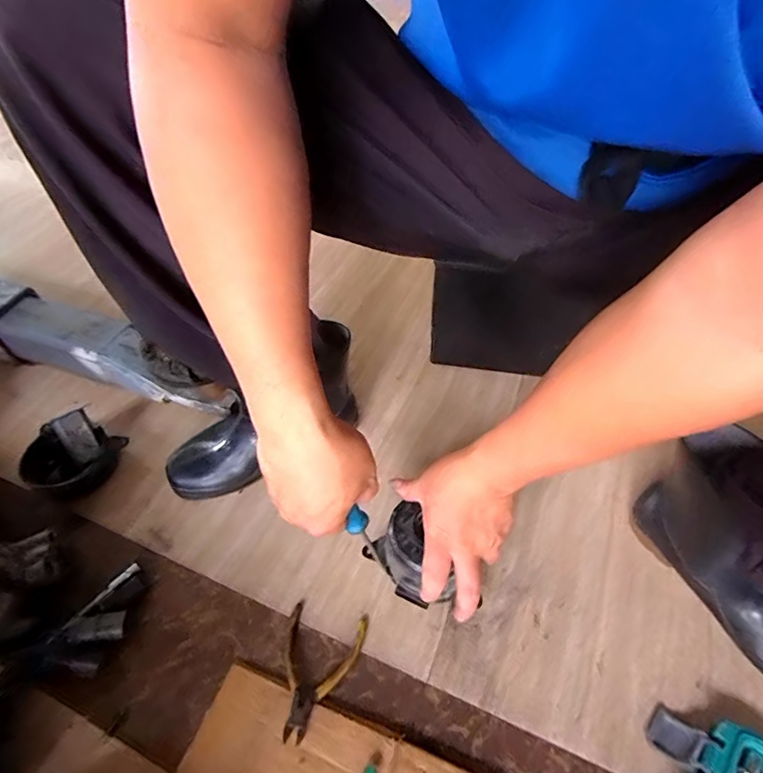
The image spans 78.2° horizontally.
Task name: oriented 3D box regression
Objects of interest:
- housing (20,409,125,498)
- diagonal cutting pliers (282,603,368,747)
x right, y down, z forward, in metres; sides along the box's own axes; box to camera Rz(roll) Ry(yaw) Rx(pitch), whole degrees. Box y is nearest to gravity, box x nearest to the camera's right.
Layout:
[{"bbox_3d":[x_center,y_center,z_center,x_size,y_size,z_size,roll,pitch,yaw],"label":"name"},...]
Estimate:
[{"bbox_3d":[-0.393,0.083,0.585,0.102,0.070,0.099,20,54,18],"label":"housing"},{"bbox_3d":[-0.060,0.270,0.446,0.075,0.018,0.111,4,50,6],"label":"diagonal cutting pliers"}]

